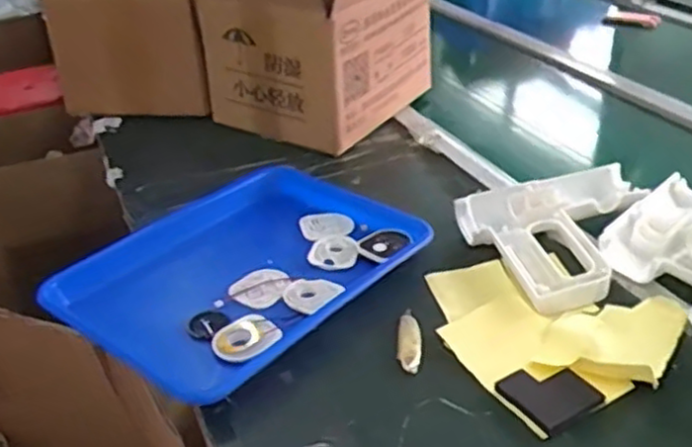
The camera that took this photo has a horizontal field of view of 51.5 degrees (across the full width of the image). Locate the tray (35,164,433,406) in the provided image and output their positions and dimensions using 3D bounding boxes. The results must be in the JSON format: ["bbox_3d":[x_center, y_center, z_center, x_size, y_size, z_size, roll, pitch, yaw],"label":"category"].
[{"bbox_3d":[-0.101,0.035,0.729,0.260,0.030,0.339,23,40,36],"label":"tray"}]

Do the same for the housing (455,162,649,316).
[{"bbox_3d":[0.238,0.007,0.738,0.196,0.031,0.185,-13,33,-15],"label":"housing"}]

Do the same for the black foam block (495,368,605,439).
[{"bbox_3d":[0.159,0.134,0.565,0.059,0.010,0.061,-21,36,-27],"label":"black foam block"}]

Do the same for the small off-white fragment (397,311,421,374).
[{"bbox_3d":[0.056,0.104,0.634,0.021,0.011,0.075,0,32,6],"label":"small off-white fragment"}]

